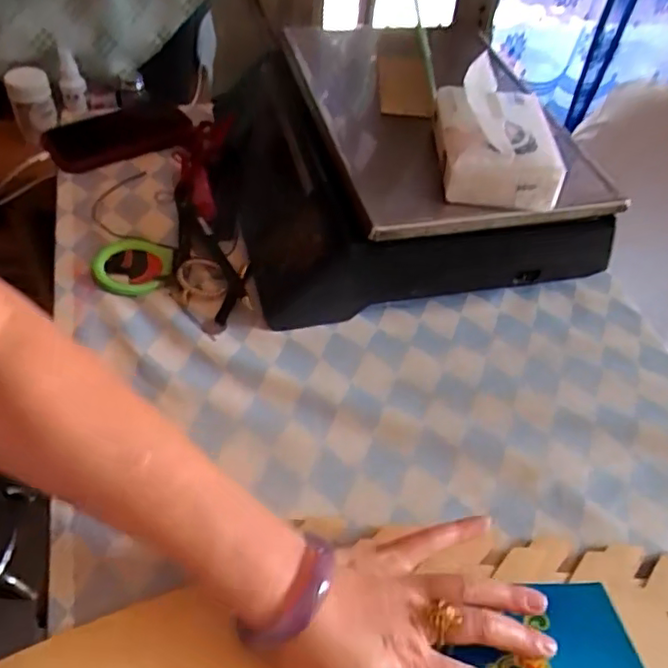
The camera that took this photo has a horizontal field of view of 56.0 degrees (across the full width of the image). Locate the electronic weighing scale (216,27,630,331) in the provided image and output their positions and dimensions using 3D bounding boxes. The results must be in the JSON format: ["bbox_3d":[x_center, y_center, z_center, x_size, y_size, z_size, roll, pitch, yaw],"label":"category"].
[{"bbox_3d":[0.048,-0.187,0.634,0.297,0.111,0.361,-9,50,-13],"label":"electronic weighing scale"}]

